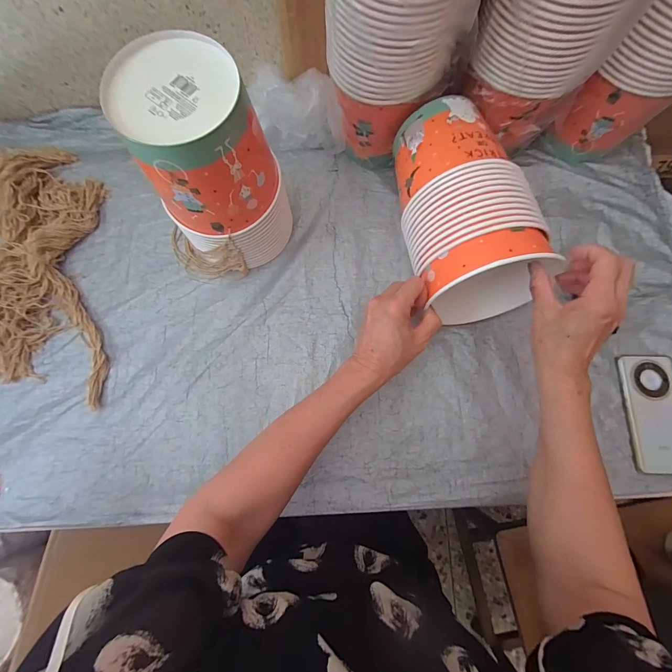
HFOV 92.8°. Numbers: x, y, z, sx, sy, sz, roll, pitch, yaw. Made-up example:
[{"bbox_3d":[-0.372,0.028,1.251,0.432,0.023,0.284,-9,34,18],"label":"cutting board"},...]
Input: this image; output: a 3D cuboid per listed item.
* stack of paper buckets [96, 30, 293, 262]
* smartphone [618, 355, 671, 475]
[{"bbox_3d":[-0.152,-0.199,0.414,0.147,0.242,0.133,-17,78,-3],"label":"stack of paper buckets"},{"bbox_3d":[0.457,0.110,0.456,0.076,0.013,0.161,0,77,0],"label":"smartphone"}]

